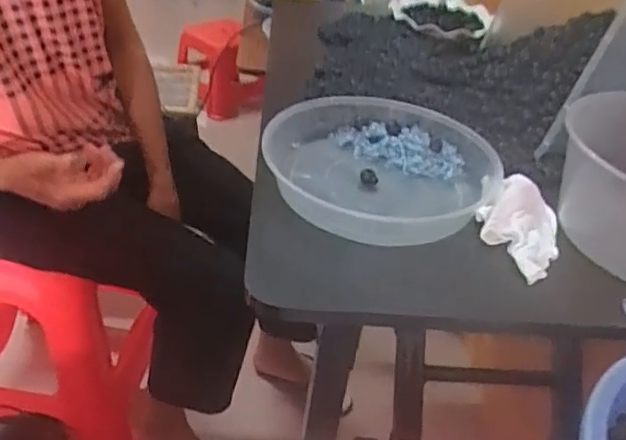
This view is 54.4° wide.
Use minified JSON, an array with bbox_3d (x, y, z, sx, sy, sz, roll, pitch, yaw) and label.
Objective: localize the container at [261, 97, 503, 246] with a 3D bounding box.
[{"bbox_3d":[0.069,-0.049,0.608,0.226,0.055,0.217,8,35,1],"label":"container"}]

